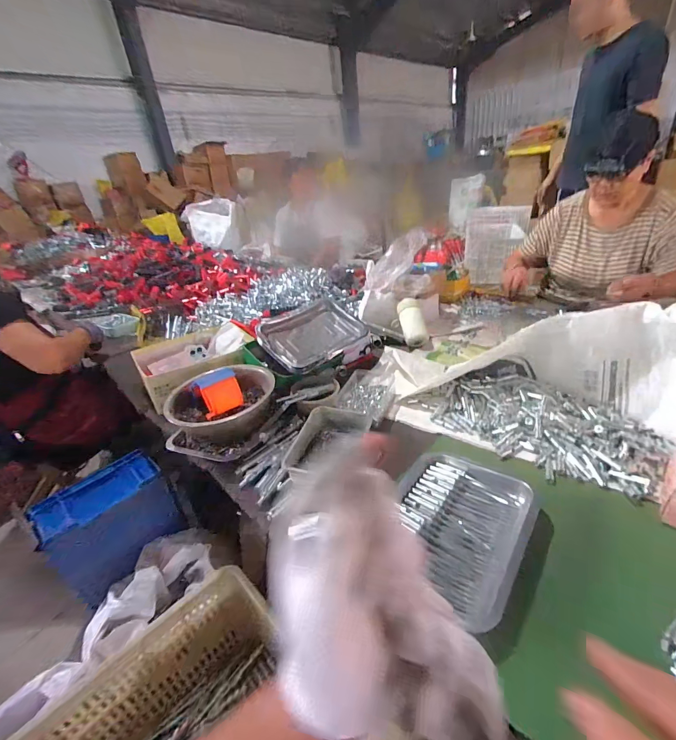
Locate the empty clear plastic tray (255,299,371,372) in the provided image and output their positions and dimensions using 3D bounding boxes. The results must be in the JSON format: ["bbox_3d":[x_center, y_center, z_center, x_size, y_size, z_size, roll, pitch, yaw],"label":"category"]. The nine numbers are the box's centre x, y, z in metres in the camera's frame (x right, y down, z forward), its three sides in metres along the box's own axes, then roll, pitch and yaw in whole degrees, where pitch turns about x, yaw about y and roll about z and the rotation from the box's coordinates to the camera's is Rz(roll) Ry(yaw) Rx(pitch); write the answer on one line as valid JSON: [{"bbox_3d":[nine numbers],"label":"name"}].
[{"bbox_3d":[-0.068,-0.095,0.932,0.260,0.032,0.177,-30,59,-31],"label":"empty clear plastic tray"}]

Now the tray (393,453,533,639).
[{"bbox_3d":[0.168,0.215,0.516,0.179,0.033,0.255,14,35,32],"label":"tray"}]

